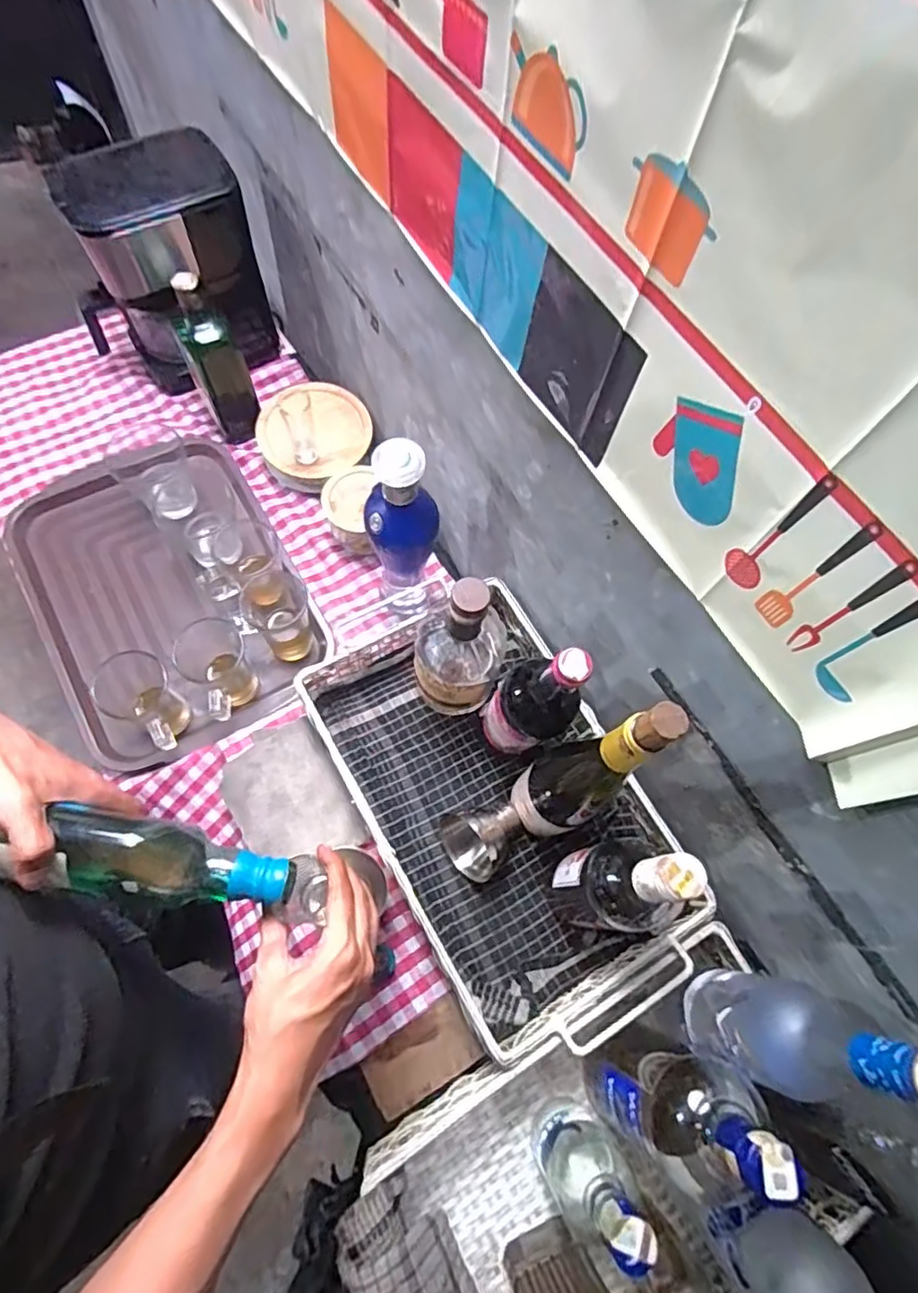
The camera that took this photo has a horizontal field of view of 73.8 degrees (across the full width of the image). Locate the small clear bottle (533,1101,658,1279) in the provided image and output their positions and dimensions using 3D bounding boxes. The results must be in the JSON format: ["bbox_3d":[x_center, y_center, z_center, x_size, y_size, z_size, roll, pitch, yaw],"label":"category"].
[{"bbox_3d":[0.099,0.411,0.482,0.066,0.200,0.049,-8,69,-8],"label":"small clear bottle"}]

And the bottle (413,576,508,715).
[{"bbox_3d":[0.000,0.002,0.618,0.092,0.214,0.083,5,67,-3],"label":"bottle"}]

